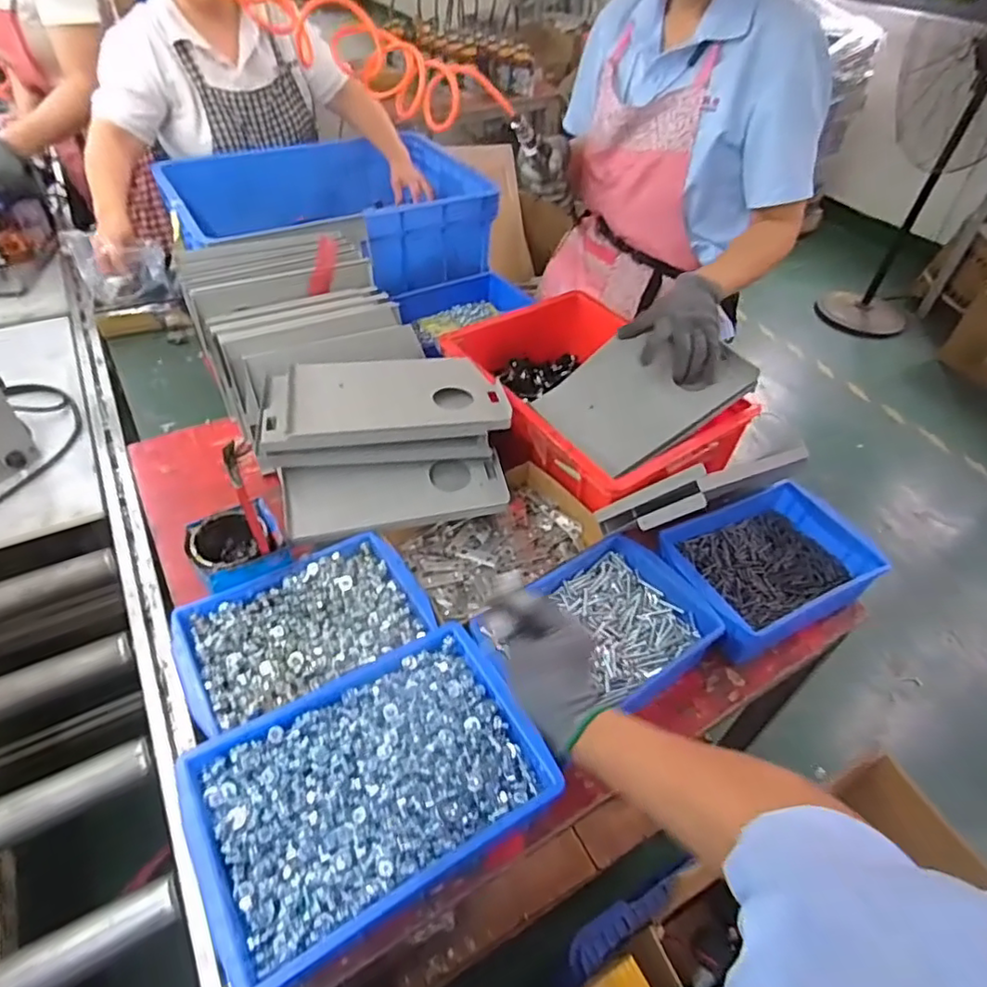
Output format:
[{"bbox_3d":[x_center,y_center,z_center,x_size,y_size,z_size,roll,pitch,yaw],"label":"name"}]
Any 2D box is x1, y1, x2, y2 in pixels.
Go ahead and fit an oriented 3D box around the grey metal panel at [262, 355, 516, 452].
[{"bbox_3d":[-0.148,-0.129,0.826,0.311,0.023,0.160,-8,48,-12],"label":"grey metal panel"}]

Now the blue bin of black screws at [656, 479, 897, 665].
[{"bbox_3d":[0.351,0.089,0.798,0.256,0.063,0.179,-19,52,-21],"label":"blue bin of black screws"}]

